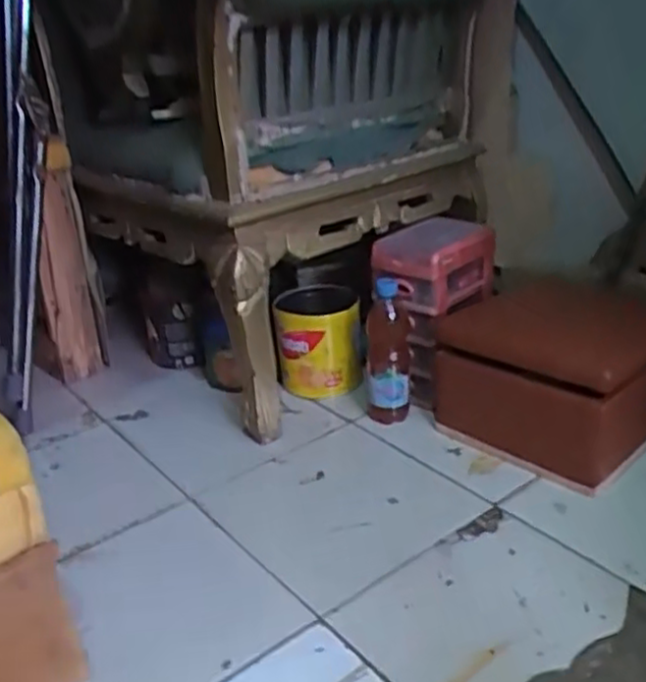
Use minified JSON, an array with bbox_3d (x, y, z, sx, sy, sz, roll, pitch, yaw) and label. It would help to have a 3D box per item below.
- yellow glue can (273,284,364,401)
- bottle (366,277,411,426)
[{"bbox_3d":[-0.005,0.006,1.281,0.149,0.173,0.139,-4,25,-1],"label":"yellow glue can"},{"bbox_3d":[0.103,0.027,1.147,0.069,0.228,0.081,0,25,8],"label":"bottle"}]

